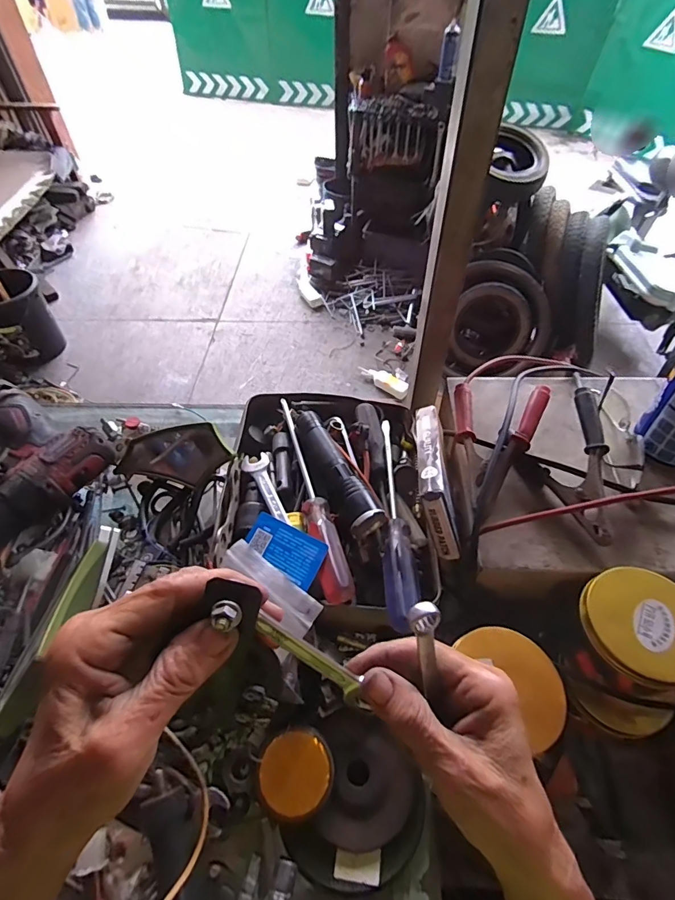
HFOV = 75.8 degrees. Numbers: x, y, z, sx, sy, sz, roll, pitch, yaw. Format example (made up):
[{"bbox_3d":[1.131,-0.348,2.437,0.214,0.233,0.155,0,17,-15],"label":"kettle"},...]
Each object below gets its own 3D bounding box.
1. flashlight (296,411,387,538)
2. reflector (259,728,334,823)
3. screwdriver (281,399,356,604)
[{"bbox_3d":[-0.005,0.017,0.419,0.033,0.034,0.144,-23,56,-16],"label":"flashlight"},{"bbox_3d":[-0.030,0.232,0.311,0.049,0.010,0.051,0,53,0],"label":"reflector"},{"bbox_3d":[-0.027,0.030,0.407,0.025,0.026,0.226,-13,54,-9],"label":"screwdriver"}]

